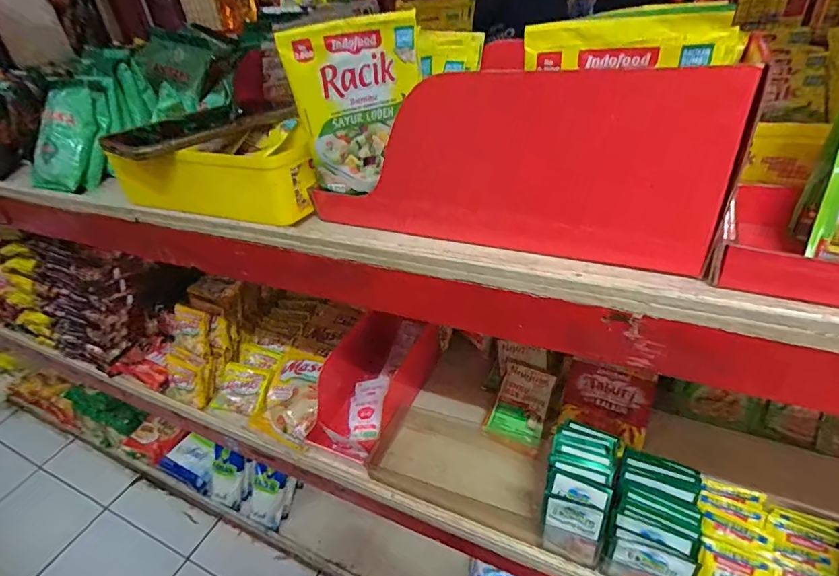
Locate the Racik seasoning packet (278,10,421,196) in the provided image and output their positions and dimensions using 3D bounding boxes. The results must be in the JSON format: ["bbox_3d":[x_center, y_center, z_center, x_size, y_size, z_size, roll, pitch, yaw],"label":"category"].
[{"bbox_3d":[-0.045,-0.129,0.346,0.095,0.118,0.019,2,37,12],"label":"Racik seasoning packet"}]

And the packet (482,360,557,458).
[{"bbox_3d":[0.152,0.174,0.691,0.077,0.015,0.129,21,57,16],"label":"packet"}]

